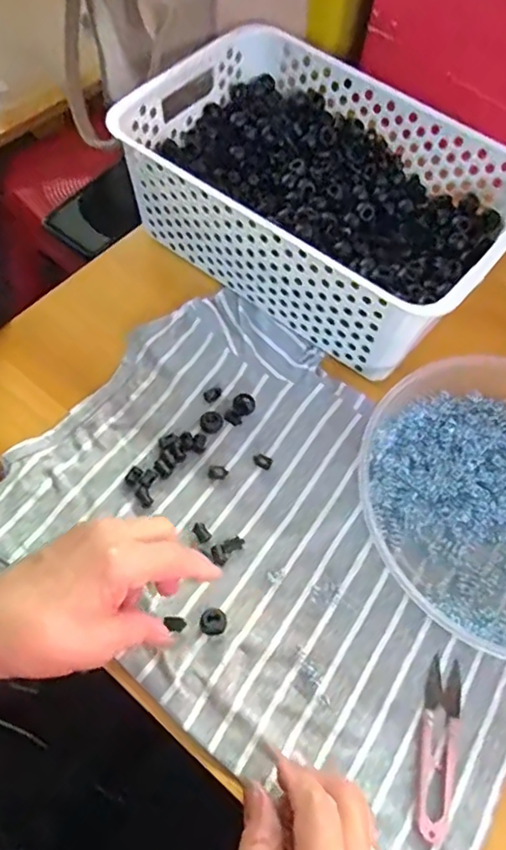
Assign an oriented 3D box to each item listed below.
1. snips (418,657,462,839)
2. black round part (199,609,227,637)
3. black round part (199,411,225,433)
[{"bbox_3d":[0.118,0.199,0.366,0.023,0.009,0.101,15,62,3],"label":"snips"},{"bbox_3d":[-0.026,0.131,0.389,0.017,0.007,0.017,2,62,-4],"label":"black round part"},{"bbox_3d":[-0.032,-0.002,0.457,0.018,0.006,0.017,2,62,-4],"label":"black round part"}]

